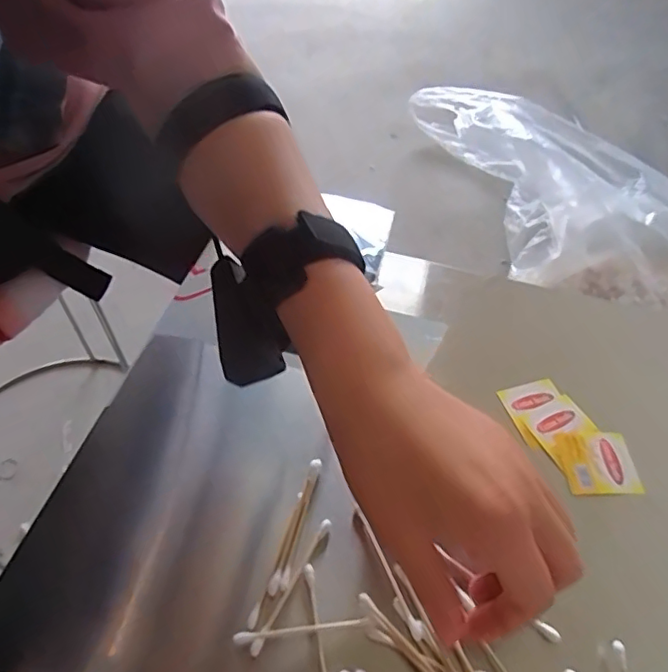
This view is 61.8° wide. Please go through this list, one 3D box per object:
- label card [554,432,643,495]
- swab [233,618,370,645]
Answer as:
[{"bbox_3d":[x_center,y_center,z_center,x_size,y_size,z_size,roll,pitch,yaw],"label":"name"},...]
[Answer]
[{"bbox_3d":[0.156,0.075,0.330,0.040,0.005,0.037,-3,56,1],"label":"label card"},{"bbox_3d":[-0.015,0.138,0.264,0.062,0.007,0.005,-6,52,-8],"label":"swab"}]

